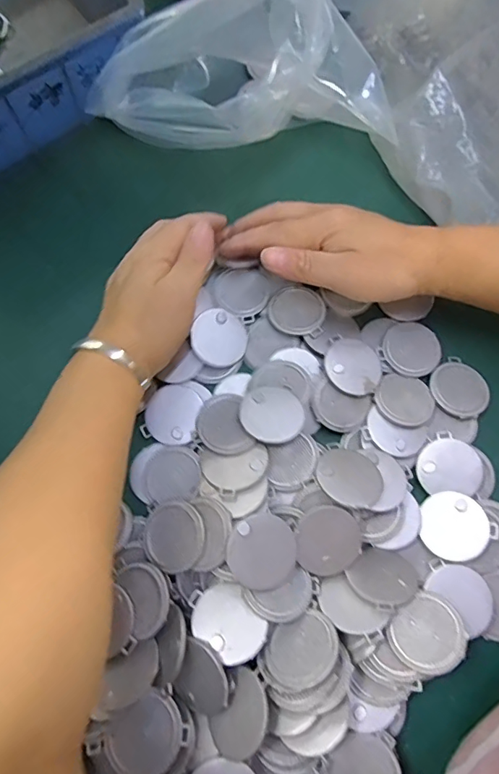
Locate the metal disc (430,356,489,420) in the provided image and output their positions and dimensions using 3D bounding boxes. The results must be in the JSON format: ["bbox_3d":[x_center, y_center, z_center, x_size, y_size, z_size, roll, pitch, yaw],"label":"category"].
[{"bbox_3d":[0.145,0.001,0.326,0.038,0.007,0.041,0,75,0],"label":"metal disc"}]

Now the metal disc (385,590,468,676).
[{"bbox_3d":[0.098,0.136,0.261,0.039,0.004,0.036,-9,51,12],"label":"metal disc"}]

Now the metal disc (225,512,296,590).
[{"bbox_3d":[0.007,0.093,0.267,0.039,0.004,0.040,0,89,-16],"label":"metal disc"}]

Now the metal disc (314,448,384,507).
[{"bbox_3d":[0.061,0.055,0.289,0.041,0.004,0.041,10,44,-10],"label":"metal disc"}]

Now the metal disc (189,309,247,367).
[{"bbox_3d":[-0.021,-0.034,0.331,0.039,0.004,0.039,3,81,-20],"label":"metal disc"}]

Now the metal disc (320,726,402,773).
[{"bbox_3d":[0.061,0.208,0.256,0.043,0.005,0.038,-44,79,-4],"label":"metal disc"}]

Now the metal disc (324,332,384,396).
[{"bbox_3d":[0.072,-0.015,0.325,0.040,0.004,0.041,6,64,-12],"label":"metal disc"}]

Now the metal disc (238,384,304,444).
[{"bbox_3d":[0.014,0.016,0.304,0.039,0.004,0.040,3,56,-5],"label":"metal disc"}]

